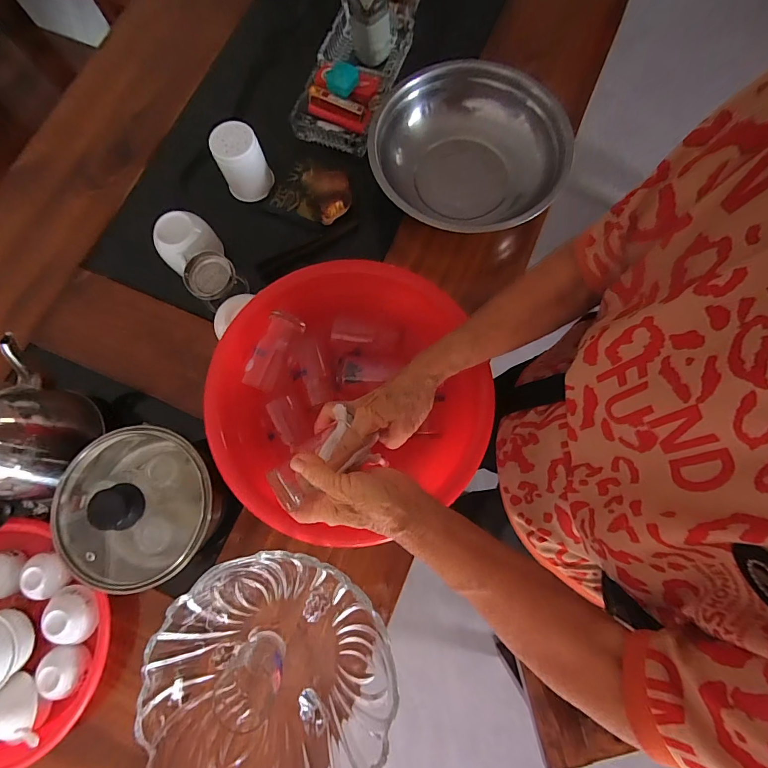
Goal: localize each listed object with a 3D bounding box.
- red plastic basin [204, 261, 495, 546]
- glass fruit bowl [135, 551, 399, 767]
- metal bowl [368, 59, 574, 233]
[{"bbox_3d":[-0.041,0.020,0.467,0.300,0.098,0.303,0,78,1],"label":"red plastic basin"},{"bbox_3d":[-0.109,0.290,0.402,0.218,0.091,0.220,0,78,1],"label":"glass fruit bowl"},{"bbox_3d":[0.101,-0.312,0.538,0.230,0.087,0.243,0,78,1],"label":"metal bowl"}]

